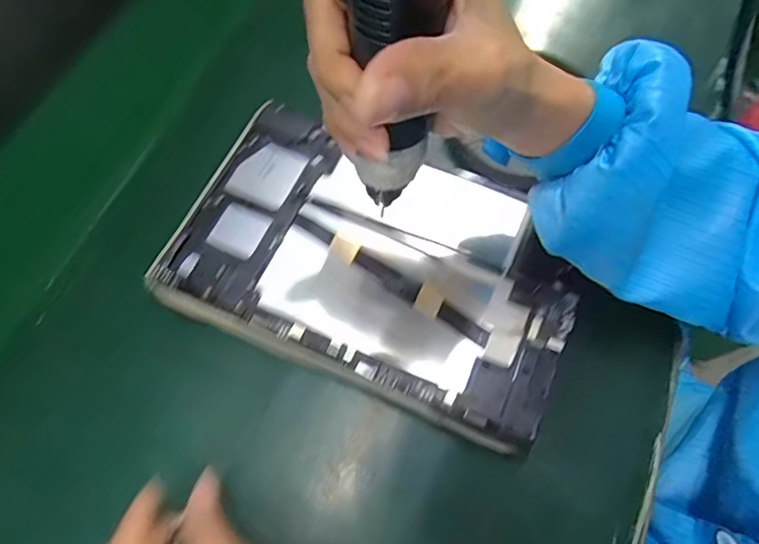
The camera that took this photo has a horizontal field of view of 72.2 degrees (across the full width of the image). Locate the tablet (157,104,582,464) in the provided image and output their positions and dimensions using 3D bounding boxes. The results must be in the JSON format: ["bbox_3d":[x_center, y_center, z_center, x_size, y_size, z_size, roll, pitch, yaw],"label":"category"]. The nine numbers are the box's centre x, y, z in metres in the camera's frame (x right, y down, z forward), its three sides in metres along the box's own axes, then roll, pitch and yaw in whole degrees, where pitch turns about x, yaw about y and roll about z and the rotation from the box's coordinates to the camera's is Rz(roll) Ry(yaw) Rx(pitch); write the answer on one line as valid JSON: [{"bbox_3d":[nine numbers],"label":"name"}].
[{"bbox_3d":[-0.002,-0.007,0.327,0.241,0.010,0.151,22,69,9],"label":"tablet"}]

